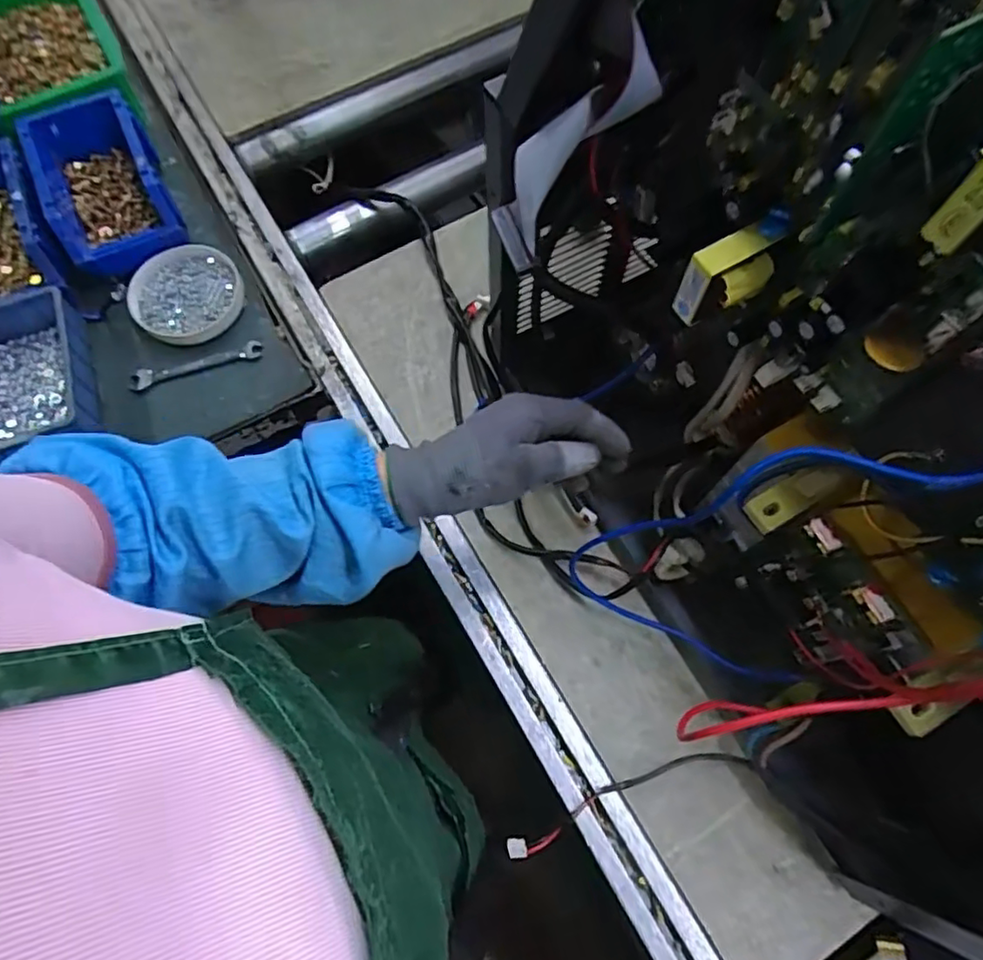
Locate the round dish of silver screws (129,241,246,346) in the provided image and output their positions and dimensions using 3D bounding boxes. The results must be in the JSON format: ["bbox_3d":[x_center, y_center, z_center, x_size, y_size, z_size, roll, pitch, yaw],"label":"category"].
[{"bbox_3d":[-0.301,-0.180,0.611,0.104,0.027,0.101,0,70,1],"label":"round dish of silver screws"}]

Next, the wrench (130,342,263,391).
[{"bbox_3d":[-0.280,-0.109,0.589,0.118,0.013,0.019,-19,71,-6],"label":"wrench"}]

